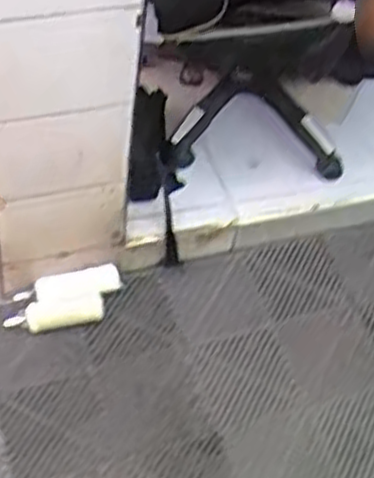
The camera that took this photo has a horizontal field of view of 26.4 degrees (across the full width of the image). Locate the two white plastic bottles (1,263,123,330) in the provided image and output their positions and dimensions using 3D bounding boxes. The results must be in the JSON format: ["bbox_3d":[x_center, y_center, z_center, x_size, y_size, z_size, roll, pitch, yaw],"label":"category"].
[{"bbox_3d":[-0.254,0.122,1.656,0.245,0.063,0.106,-10,55,-16],"label":"two white plastic bottles"}]

